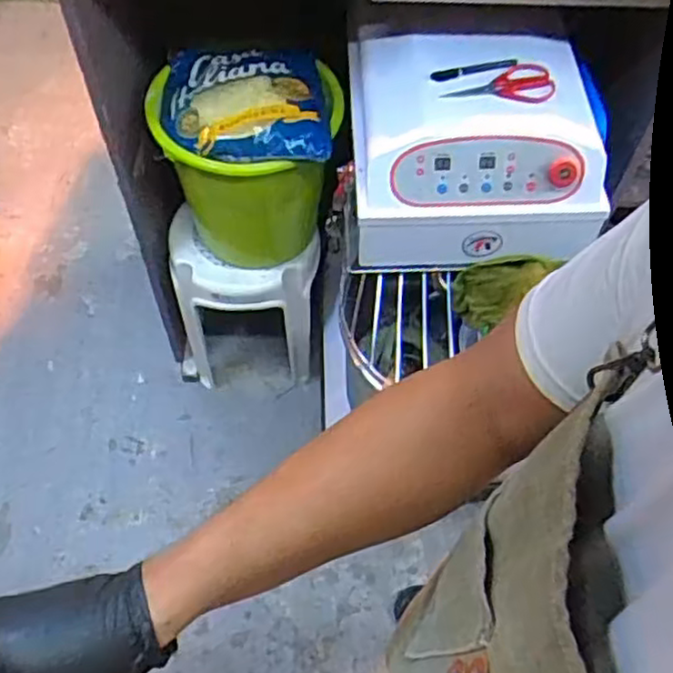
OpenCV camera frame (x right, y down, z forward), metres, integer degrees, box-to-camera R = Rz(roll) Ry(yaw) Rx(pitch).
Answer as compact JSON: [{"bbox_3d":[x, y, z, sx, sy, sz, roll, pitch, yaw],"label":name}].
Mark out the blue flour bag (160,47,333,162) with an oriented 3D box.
[{"bbox_3d":[-0.155,-0.404,1.222,0.318,0.057,0.241,-7,58,-5],"label":"blue flour bag"}]

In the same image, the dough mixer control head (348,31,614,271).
[{"bbox_3d":[0.209,-0.312,1.106,0.361,0.229,0.321,-1,58,-2],"label":"dough mixer control head"}]

